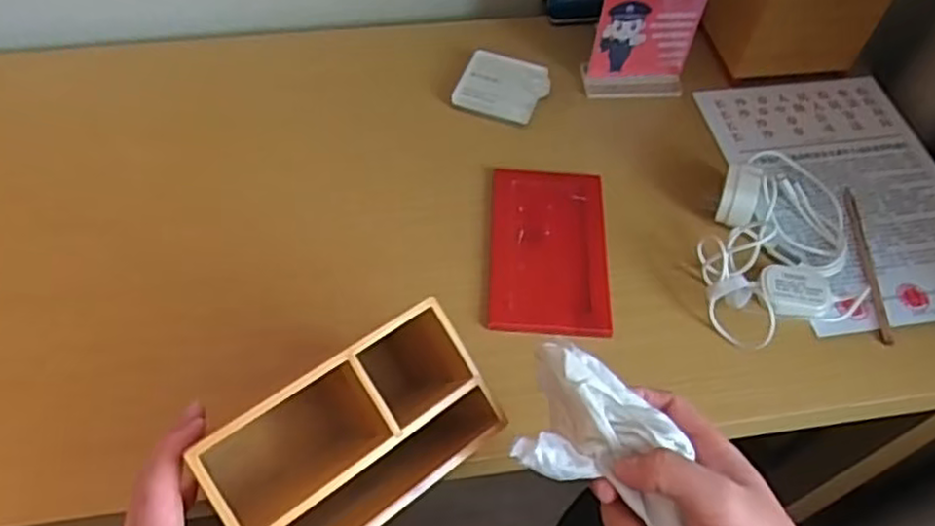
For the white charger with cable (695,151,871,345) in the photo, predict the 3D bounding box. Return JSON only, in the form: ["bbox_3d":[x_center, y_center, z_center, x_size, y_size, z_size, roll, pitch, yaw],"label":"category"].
[{"bbox_3d":[0.265,-0.022,0.591,0.139,0.037,0.195,2,55,-1],"label":"white charger with cable"}]

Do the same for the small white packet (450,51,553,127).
[{"bbox_3d":[0.034,-0.172,0.685,0.081,0.010,0.070,20,70,7],"label":"small white packet"}]

